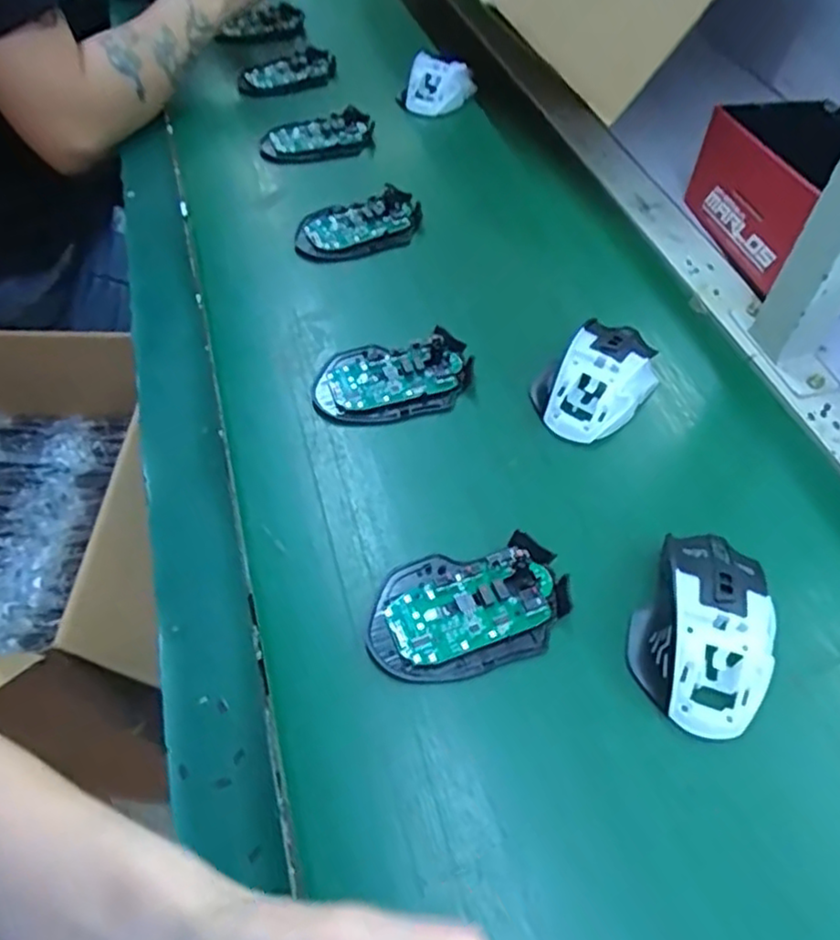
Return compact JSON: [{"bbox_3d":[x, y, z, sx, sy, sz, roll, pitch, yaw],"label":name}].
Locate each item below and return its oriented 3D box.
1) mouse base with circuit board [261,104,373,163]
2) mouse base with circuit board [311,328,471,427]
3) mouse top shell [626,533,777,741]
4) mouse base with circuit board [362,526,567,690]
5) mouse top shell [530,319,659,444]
[{"bbox_3d":[-0.098,-0.323,0.652,0.111,0.014,0.057,-17,56,-14],"label":"mouse base with circuit board"},{"bbox_3d":[-0.019,-0.065,0.480,0.112,0.019,0.064,-8,55,-7],"label":"mouse base with circuit board"},{"bbox_3d":[0.157,0.083,0.367,0.068,0.033,0.108,23,57,15],"label":"mouse top shell"},{"bbox_3d":[0.027,0.077,0.383,0.114,0.017,0.075,-16,56,-13],"label":"mouse base with circuit board"},{"bbox_3d":[0.127,-0.067,0.476,0.103,0.035,0.068,-38,63,-25],"label":"mouse top shell"}]

